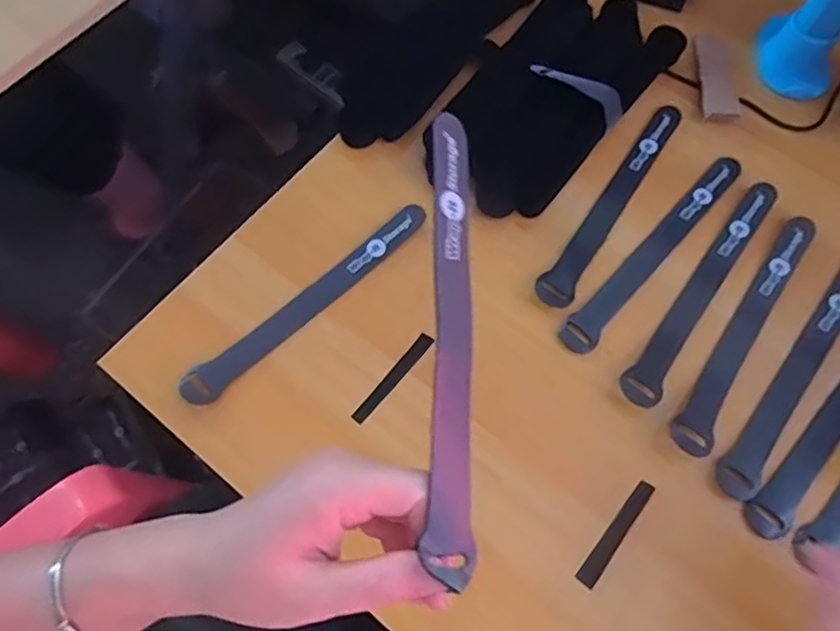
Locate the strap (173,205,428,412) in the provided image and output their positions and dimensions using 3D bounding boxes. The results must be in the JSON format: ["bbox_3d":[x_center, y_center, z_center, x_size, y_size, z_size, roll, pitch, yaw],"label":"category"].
[{"bbox_3d":[-0.072,-0.012,0.406,0.194,0.011,0.022,-42,73,-14],"label":"strap"}]

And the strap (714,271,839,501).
[{"bbox_3d":[0.243,0.032,0.391,0.022,0.008,0.196,36,73,14],"label":"strap"}]

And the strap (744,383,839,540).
[{"bbox_3d":[0.263,0.056,0.380,0.022,0.011,0.199,41,74,16],"label":"strap"}]

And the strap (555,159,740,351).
[{"bbox_3d":[0.163,-0.049,0.422,0.023,0.007,0.197,39,74,15],"label":"strap"}]

